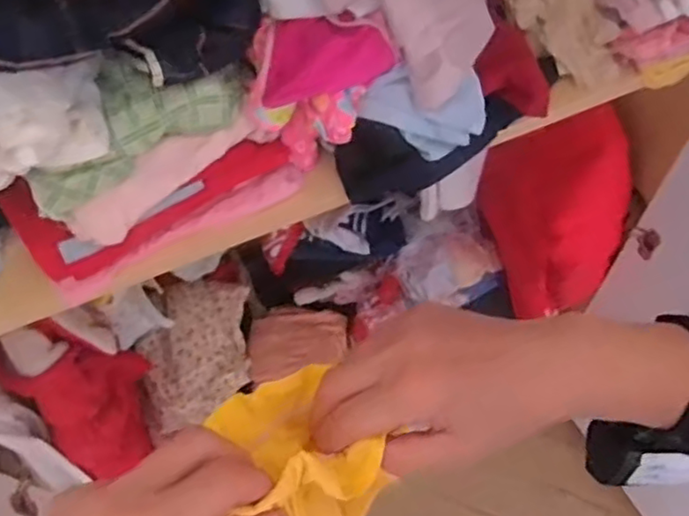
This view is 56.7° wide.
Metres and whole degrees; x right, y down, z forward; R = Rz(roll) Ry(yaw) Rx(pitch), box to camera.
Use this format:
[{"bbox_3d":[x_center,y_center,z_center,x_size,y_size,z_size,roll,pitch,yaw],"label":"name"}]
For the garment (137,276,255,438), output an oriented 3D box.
[{"bbox_3d":[-0.271,0.170,1.171,0.168,0.100,0.264,-5,60,2],"label":"garment"}]

